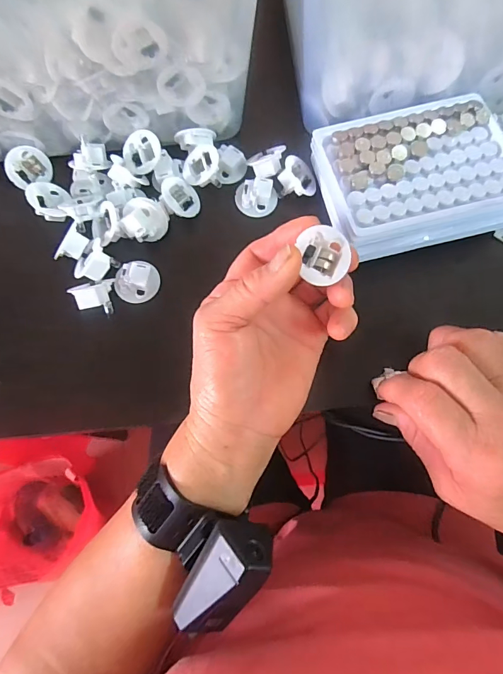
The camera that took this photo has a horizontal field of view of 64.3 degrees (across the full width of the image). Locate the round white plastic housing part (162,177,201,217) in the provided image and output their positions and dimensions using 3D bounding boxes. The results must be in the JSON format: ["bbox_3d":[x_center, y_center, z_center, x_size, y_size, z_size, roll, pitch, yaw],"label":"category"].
[{"bbox_3d":[-0.060,-0.107,0.315,0.033,0.021,0.028,27,61,-37],"label":"round white plastic housing part"}]

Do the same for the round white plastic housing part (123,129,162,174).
[{"bbox_3d":[-0.085,-0.148,0.322,0.031,0.017,0.031,3,100,15],"label":"round white plastic housing part"}]

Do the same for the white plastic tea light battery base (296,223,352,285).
[{"bbox_3d":[0.042,-0.047,0.229,0.027,0.013,0.029,-13,96,-6],"label":"white plastic tea light battery base"}]

